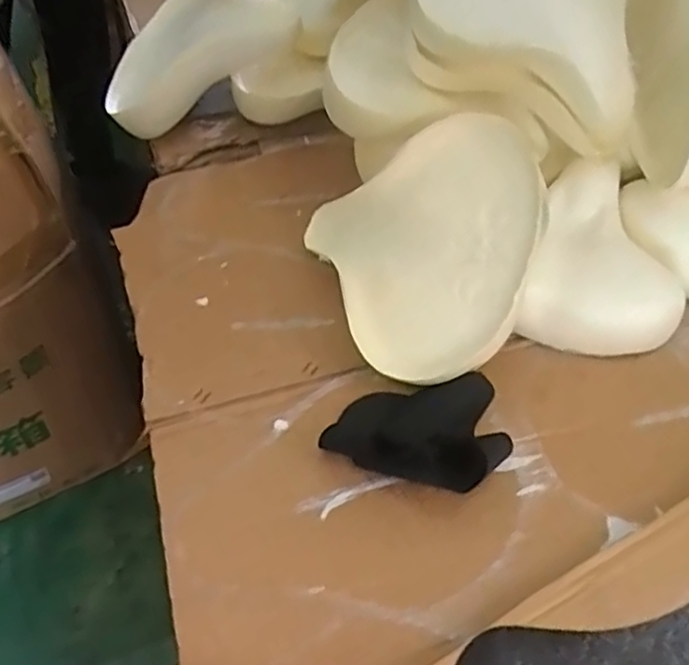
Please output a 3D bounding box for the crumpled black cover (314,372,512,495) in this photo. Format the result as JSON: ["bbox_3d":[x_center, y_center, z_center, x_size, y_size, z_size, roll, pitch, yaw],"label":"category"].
[{"bbox_3d":[0.072,0.079,0.632,0.146,0.045,0.120,20,52,14],"label":"crumpled black cover"}]

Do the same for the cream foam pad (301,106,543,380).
[{"bbox_3d":[0.086,-0.075,0.661,0.218,0.023,0.221,-27,67,19],"label":"cream foam pad"}]

